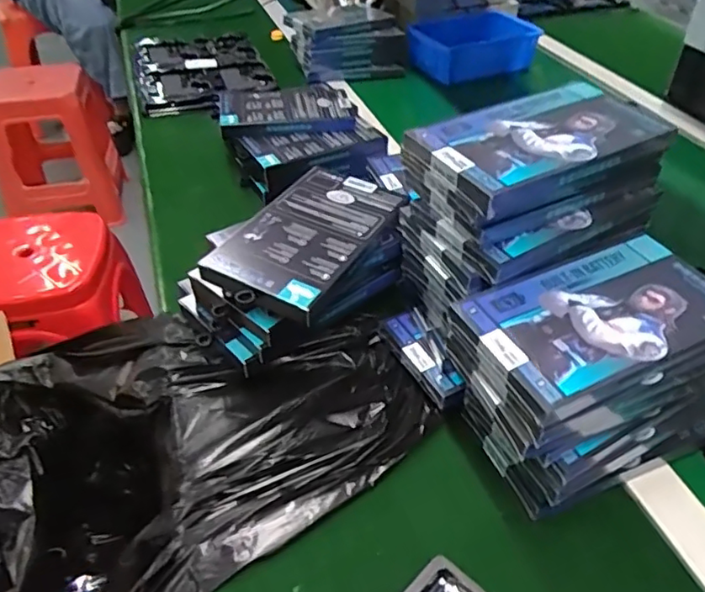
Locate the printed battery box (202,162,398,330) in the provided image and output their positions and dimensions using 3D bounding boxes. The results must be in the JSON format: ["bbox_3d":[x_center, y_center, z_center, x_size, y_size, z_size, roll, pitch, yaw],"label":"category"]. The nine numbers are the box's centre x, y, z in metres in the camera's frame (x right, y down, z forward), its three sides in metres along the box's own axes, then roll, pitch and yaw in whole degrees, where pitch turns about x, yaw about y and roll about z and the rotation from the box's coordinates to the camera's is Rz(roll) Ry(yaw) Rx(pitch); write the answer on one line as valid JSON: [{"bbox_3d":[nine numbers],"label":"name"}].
[{"bbox_3d":[-0.033,-0.048,0.480,0.098,0.022,0.161,21,45,22],"label":"printed battery box"}]

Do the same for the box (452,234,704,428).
[{"bbox_3d":[0.159,0.012,0.381,0.164,0.016,0.095,-18,44,-19],"label":"box"}]

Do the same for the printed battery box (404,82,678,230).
[{"bbox_3d":[0.132,-0.105,0.424,0.162,0.035,0.092,-20,45,-21],"label":"printed battery box"}]

